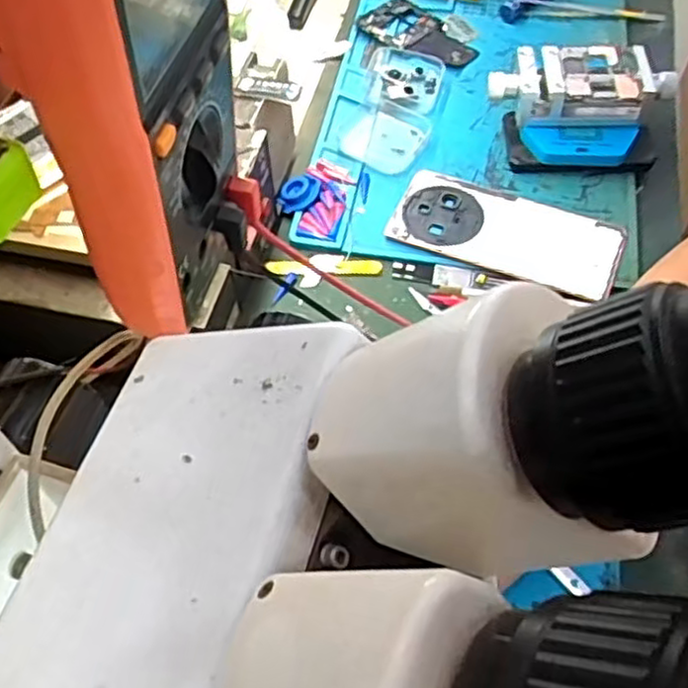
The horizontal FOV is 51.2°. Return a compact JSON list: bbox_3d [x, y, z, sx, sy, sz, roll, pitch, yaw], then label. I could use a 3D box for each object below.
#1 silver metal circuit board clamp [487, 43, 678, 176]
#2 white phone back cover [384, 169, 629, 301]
[{"bbox_3d":[0.180,-0.178,0.550,0.136,0.057,0.085,2,56,2],"label":"silver metal circuit board clamp"},{"bbox_3d":[0.117,-0.081,0.518,0.160,0.004,0.072,20,59,14],"label":"white phone back cover"}]

